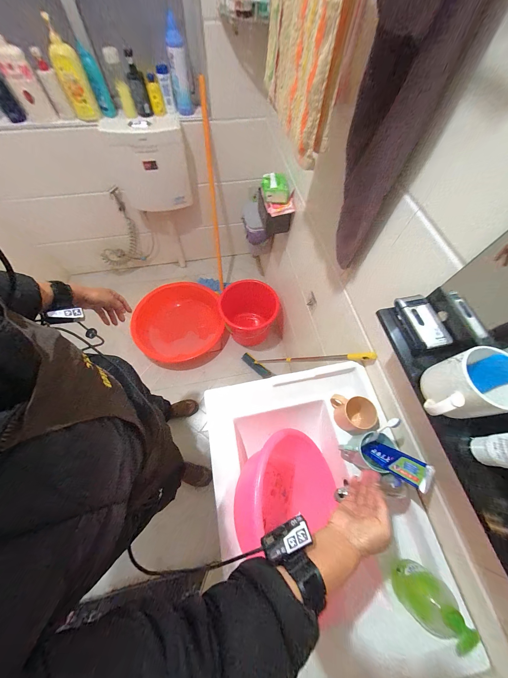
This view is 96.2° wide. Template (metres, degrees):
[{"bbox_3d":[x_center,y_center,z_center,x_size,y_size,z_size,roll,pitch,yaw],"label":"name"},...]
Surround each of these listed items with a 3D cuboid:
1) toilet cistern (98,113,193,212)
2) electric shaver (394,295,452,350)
[{"bbox_3d":[-0.550,-0.906,1.240,0.390,0.414,0.133,-11,66,-8],"label":"toilet cistern"},{"bbox_3d":[0.291,-0.029,0.399,0.053,0.020,0.099,-10,66,-7],"label":"electric shaver"}]

